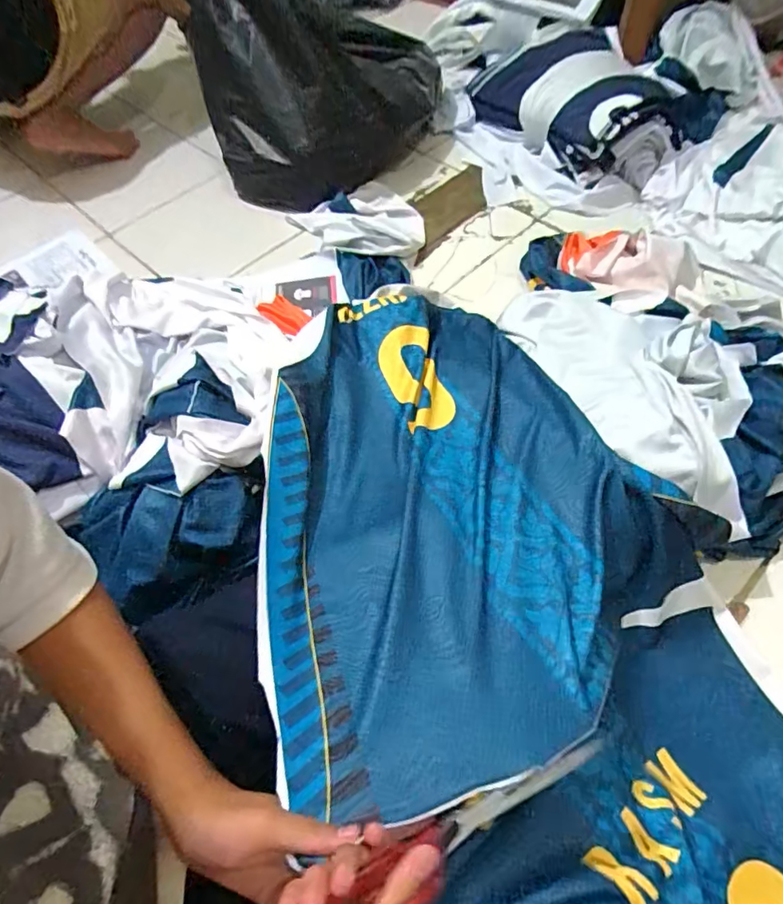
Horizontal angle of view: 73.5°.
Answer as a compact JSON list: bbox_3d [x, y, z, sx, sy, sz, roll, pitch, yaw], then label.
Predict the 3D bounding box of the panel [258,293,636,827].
[{"bbox_3d":[0.044,0.007,0.584,0.368,0.164,0.616,-11,58,-2],"label":"panel"}]

